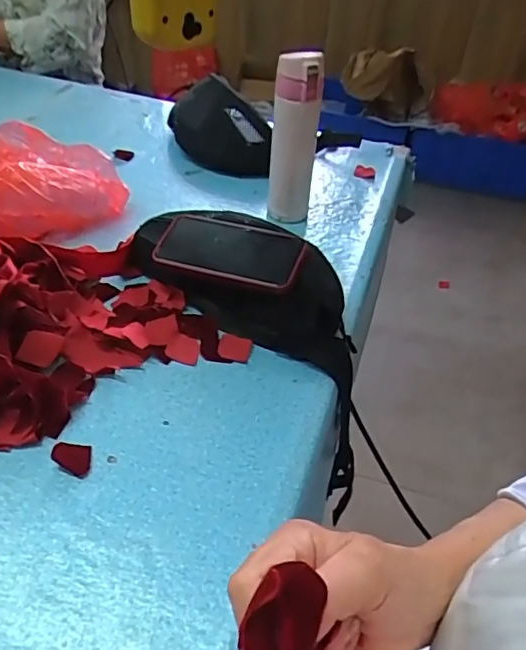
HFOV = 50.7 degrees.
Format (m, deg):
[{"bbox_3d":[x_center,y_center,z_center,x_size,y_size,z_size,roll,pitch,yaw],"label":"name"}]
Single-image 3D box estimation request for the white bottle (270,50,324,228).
[{"bbox_3d":[0.041,-0.238,0.730,0.059,0.228,0.056,7,43,2],"label":"white bottle"}]

